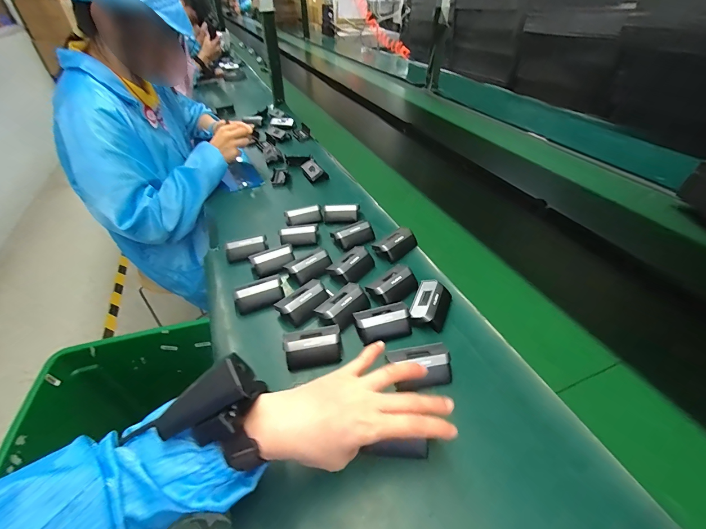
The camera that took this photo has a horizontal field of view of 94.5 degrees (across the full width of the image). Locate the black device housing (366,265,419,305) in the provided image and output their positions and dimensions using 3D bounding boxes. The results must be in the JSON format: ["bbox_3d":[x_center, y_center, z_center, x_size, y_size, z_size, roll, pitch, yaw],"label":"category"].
[{"bbox_3d":[0.063,0.031,0.489,0.071,0.026,0.049,-27,46,-26],"label":"black device housing"}]

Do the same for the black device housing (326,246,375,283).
[{"bbox_3d":[-0.001,0.001,0.531,0.073,0.028,0.046,-31,48,-30],"label":"black device housing"}]

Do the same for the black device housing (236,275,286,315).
[{"bbox_3d":[-0.141,0.043,0.489,0.071,0.025,0.038,-14,42,-14],"label":"black device housing"}]

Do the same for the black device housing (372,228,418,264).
[{"bbox_3d":[0.076,-0.036,0.567,0.072,0.024,0.044,-26,46,-25],"label":"black device housing"}]

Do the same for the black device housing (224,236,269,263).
[{"bbox_3d":[-0.186,-0.029,0.572,0.072,0.026,0.023,-17,43,-17],"label":"black device housing"}]

